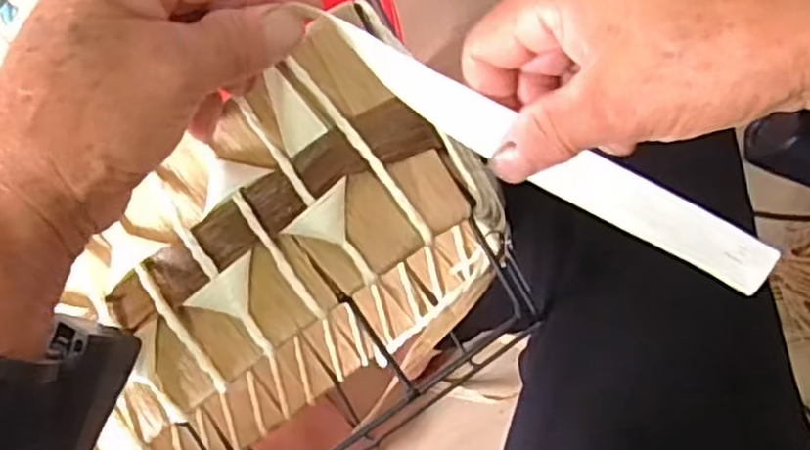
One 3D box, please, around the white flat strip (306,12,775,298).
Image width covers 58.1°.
[{"bbox_3d":[0.053,-0.026,0.276,0.186,0.015,0.021,28,87,-1],"label":"white flat strip"}]

